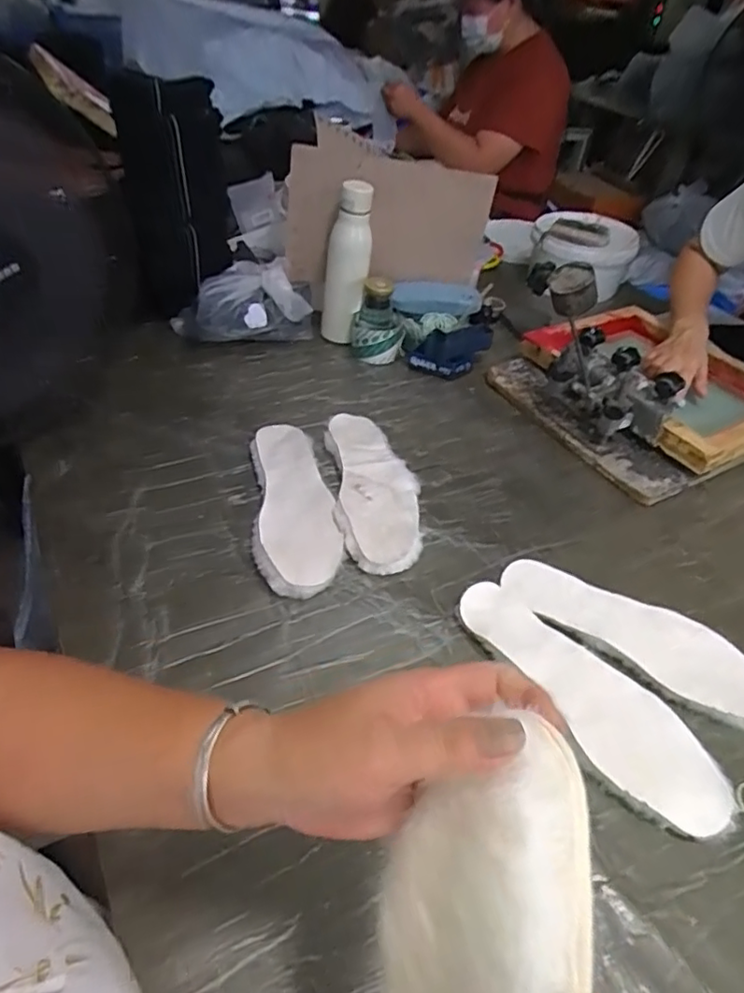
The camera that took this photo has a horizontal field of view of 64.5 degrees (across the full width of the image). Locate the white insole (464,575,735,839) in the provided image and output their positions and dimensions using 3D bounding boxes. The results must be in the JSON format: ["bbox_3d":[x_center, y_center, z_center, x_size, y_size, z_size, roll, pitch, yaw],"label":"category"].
[{"bbox_3d":[0.190,0.175,0.533,0.091,0.020,0.268,-20,49,-26],"label":"white insole"}]

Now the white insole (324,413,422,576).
[{"bbox_3d":[0.001,-0.016,0.728,0.100,0.025,0.269,-2,43,-9],"label":"white insole"}]

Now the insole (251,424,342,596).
[{"bbox_3d":[-0.094,0.003,0.686,0.090,0.032,0.267,-5,44,-12],"label":"insole"}]

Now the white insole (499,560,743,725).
[{"bbox_3d":[0.261,0.131,0.584,0.264,0.006,0.086,29,53,25],"label":"white insole"}]

